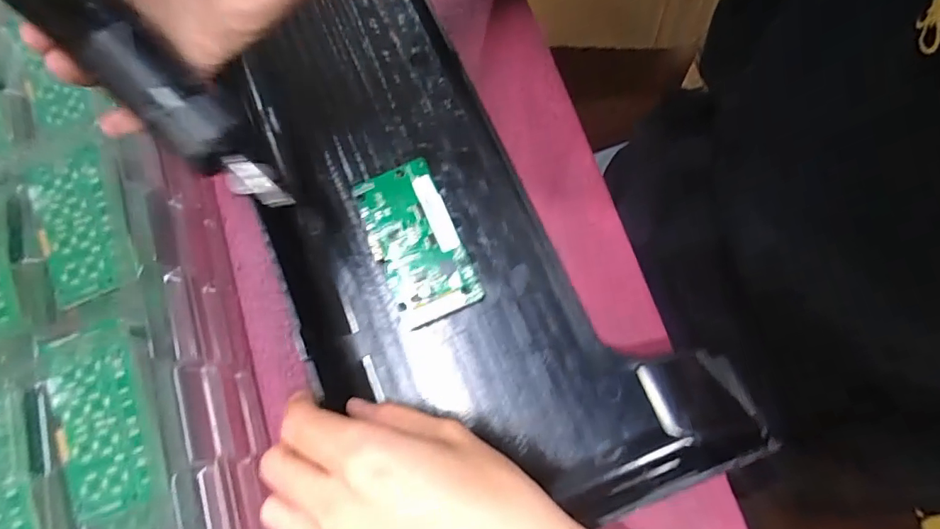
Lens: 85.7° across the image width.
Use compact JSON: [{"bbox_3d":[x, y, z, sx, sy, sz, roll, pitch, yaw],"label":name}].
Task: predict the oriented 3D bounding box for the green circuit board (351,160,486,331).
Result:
[{"bbox_3d":[-0.032,-0.014,0.296,0.048,0.005,0.095,-23,73,-2],"label":"green circuit board"}]

